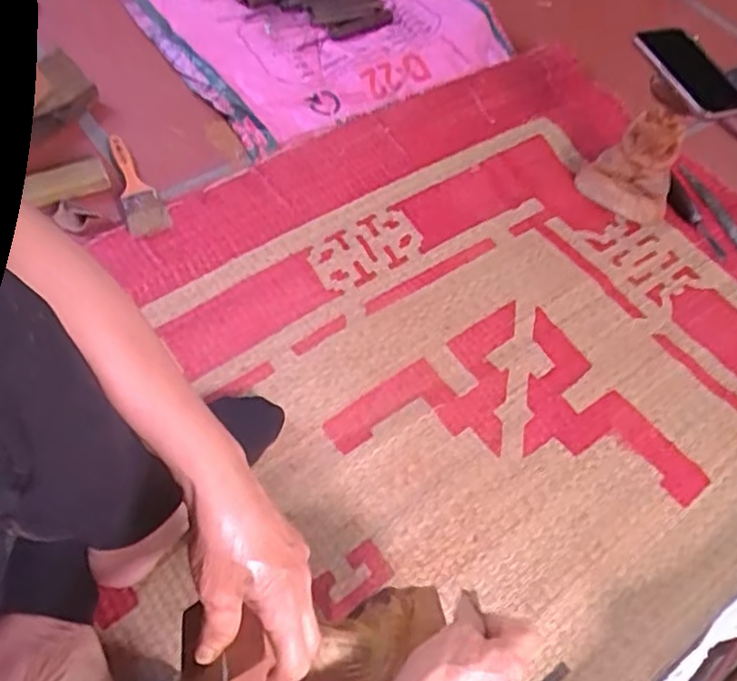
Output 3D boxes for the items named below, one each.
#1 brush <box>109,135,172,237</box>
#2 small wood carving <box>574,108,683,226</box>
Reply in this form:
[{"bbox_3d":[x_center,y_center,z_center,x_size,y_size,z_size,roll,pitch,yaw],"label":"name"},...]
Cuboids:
[{"bbox_3d":[-0.278,-0.189,0.805,0.046,0.018,0.156,-17,60,-13],"label":"brush"},{"bbox_3d":[0.346,-0.232,0.861,0.121,0.144,0.070,36,63,18],"label":"small wood carving"}]

